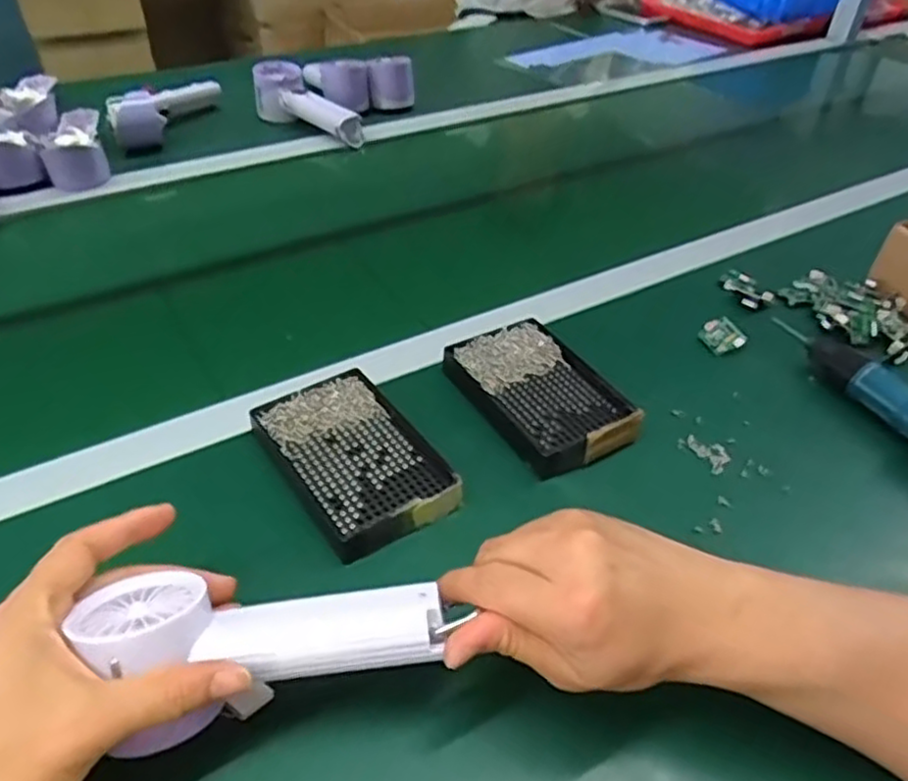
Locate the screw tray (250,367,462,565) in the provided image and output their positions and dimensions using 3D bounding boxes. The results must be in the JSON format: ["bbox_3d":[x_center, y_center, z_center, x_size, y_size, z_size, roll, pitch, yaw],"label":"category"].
[{"bbox_3d":[-0.069,0.046,0.480,0.089,0.024,0.142,-24,47,-27],"label":"screw tray"}]

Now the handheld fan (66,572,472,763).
[{"bbox_3d":[-0.087,0.120,0.331,0.170,0.047,0.070,-1,41,-2],"label":"handheld fan"}]

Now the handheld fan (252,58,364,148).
[{"bbox_3d":[-0.196,-0.386,0.944,0.180,0.061,0.066,30,48,29],"label":"handheld fan"}]

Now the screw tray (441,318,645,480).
[{"bbox_3d":[0.066,0.001,0.534,0.091,0.028,0.147,-23,47,-26],"label":"screw tray"}]

